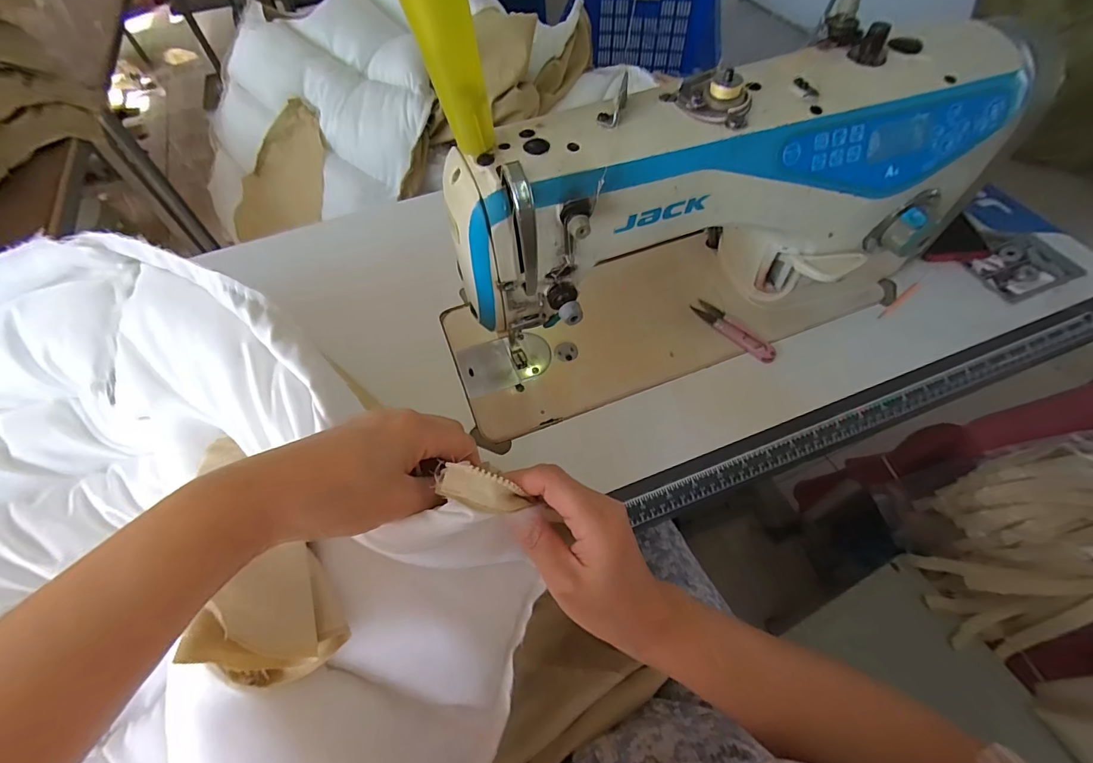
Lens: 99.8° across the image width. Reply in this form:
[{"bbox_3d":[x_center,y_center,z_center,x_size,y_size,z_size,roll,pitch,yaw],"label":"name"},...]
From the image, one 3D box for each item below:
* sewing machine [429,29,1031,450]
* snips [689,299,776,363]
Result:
[{"bbox_3d":[0.134,-0.137,0.419,0.478,0.230,0.171,-19,59,-10],"label":"sewing machine"},{"bbox_3d":[0.201,-0.057,0.495,0.024,0.008,0.102,-35,63,-19],"label":"snips"}]

